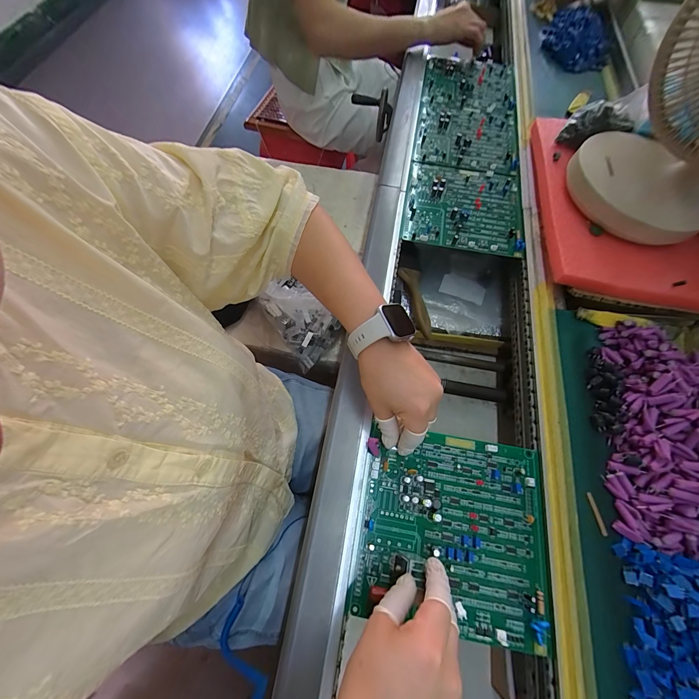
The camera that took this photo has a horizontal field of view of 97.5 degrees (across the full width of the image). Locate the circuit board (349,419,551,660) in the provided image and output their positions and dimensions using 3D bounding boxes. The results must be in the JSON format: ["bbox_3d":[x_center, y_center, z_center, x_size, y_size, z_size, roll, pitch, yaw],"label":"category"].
[{"bbox_3d":[0.104,0.176,0.307,0.179,0.027,0.173,8,66,7],"label":"circuit board"}]

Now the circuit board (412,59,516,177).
[{"bbox_3d":[0.224,-0.463,0.586,0.175,0.025,0.322,10,66,4],"label":"circuit board"}]

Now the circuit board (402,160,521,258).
[{"bbox_3d":[0.181,-0.232,0.495,0.172,0.023,0.166,10,66,4],"label":"circuit board"}]

